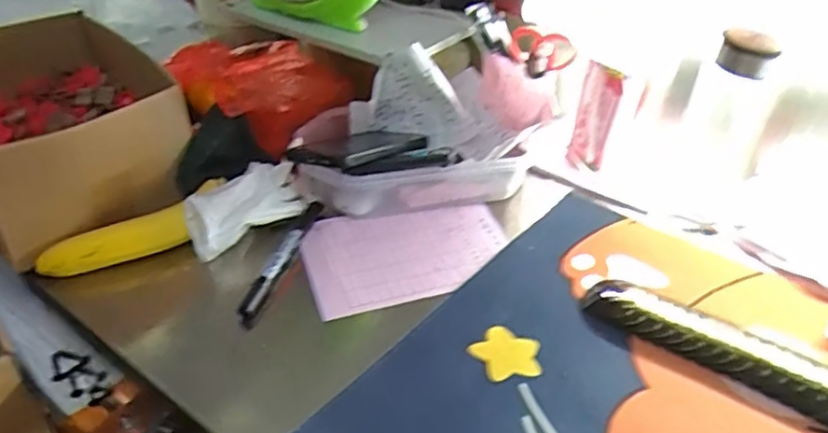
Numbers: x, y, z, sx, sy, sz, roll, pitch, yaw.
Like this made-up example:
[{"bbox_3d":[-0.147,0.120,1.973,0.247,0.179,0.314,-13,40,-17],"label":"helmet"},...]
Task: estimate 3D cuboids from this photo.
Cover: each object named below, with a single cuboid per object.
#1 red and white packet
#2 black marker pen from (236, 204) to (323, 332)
[{"bbox_3d":[0.208,-0.112,0.738,0.044,0.132,0.012,20,37,21],"label":"red and white packet"},{"bbox_3d":[-0.129,0.041,0.633,0.018,0.021,0.169,12,38,14],"label":"black marker pen"}]

